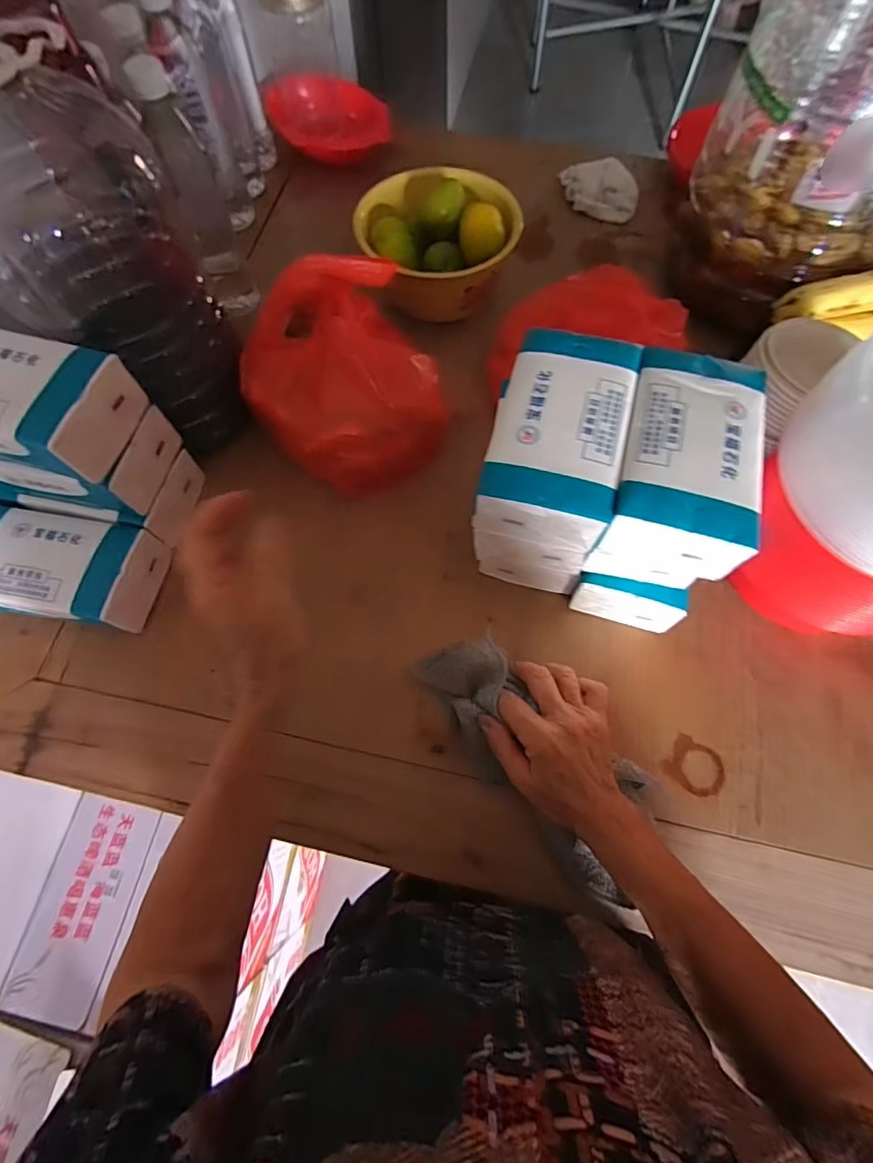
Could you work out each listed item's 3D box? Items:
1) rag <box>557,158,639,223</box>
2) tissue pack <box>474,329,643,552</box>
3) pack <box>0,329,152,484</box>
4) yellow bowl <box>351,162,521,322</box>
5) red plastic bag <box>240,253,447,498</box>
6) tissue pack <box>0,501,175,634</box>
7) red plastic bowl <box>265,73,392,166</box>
[{"bbox_3d":[0.221,-0.540,0.685,0.116,0.045,0.062,21,68,10],"label":"rag"},{"bbox_3d":[0.090,-0.108,0.371,0.089,0.054,0.159,15,70,6],"label":"tissue pack"},{"bbox_3d":[-0.333,-0.143,0.394,0.160,0.059,0.093,14,70,6],"label":"pack"},{"bbox_3d":[0.003,-0.396,0.594,0.184,0.096,0.163,3,67,3],"label":"yellow bowl"},{"bbox_3d":[-0.084,-0.189,0.493,0.178,0.138,0.171,-29,69,-11],"label":"red plastic bag"},{"bbox_3d":[-0.348,-0.008,0.468,0.165,0.069,0.099,10,67,6],"label":"tissue pack"},{"bbox_3d":[-0.159,-0.680,0.739,0.154,0.057,0.154,0,69,1],"label":"red plastic bowl"}]

